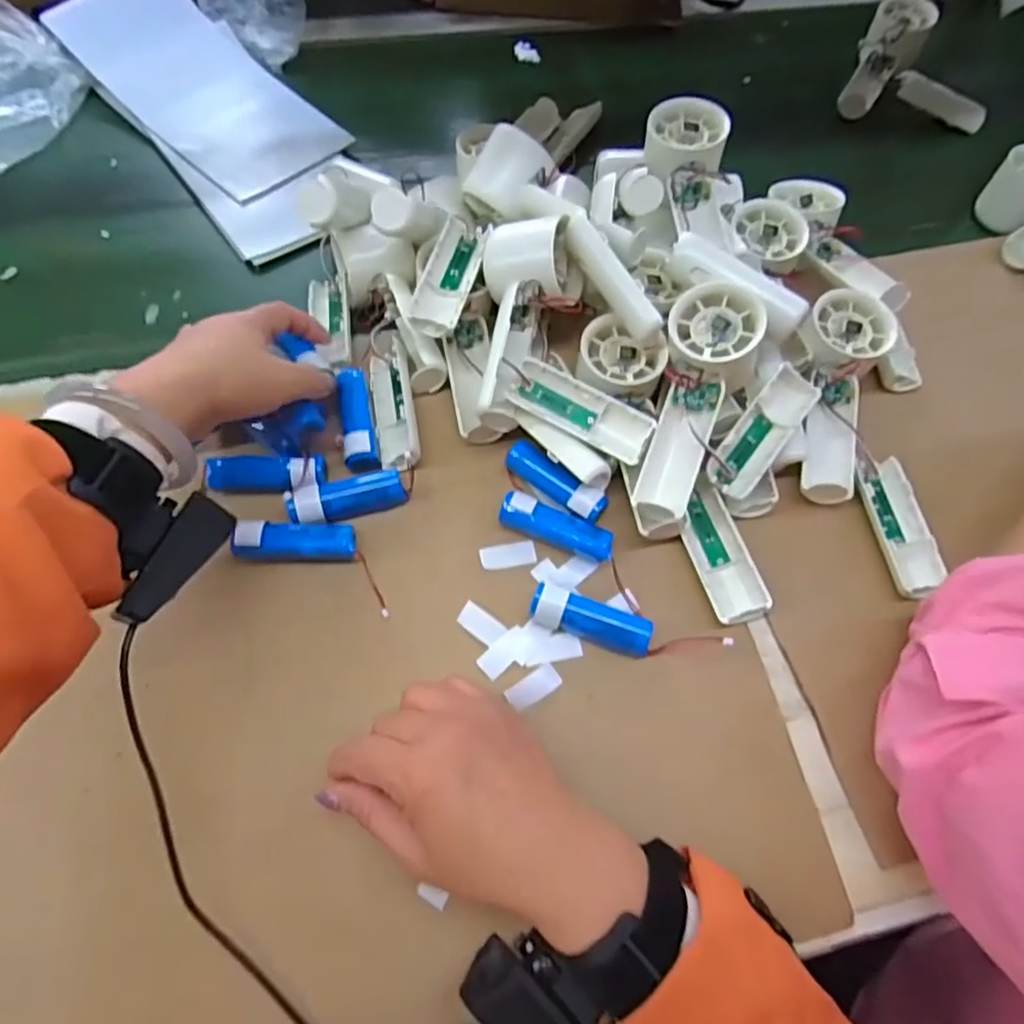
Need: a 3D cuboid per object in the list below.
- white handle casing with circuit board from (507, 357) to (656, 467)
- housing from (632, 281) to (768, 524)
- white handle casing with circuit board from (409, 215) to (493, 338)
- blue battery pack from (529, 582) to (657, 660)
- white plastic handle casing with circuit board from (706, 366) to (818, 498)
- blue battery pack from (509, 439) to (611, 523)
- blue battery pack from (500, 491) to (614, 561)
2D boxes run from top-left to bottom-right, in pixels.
[{"bbox_3d":[0.044,-0.063,0.425,0.094,0.026,0.035,31,64,12],"label":"white handle casing with circuit board"},{"bbox_3d":[0.114,-0.068,0.413,0.053,0.036,0.153,17,90,5],"label":"housing"},{"bbox_3d":[-0.041,-0.160,0.443,0.032,0.013,0.097,14,62,4],"label":"white handle casing with circuit board"},{"bbox_3d":[0.046,0.066,0.389,0.071,0.023,0.023,18,62,6],"label":"blue battery pack"},{"bbox_3d":[0.161,-0.052,0.422,0.030,0.019,0.093,38,79,15],"label":"white plastic handle casing with circuit board"},{"bbox_3d":[0.028,-0.022,0.424,0.073,0.018,0.019,34,65,14],"label":"blue battery pack"},{"bbox_3d":[0.028,0.010,0.415,0.073,0.020,0.025,20,62,7],"label":"blue battery pack"}]

